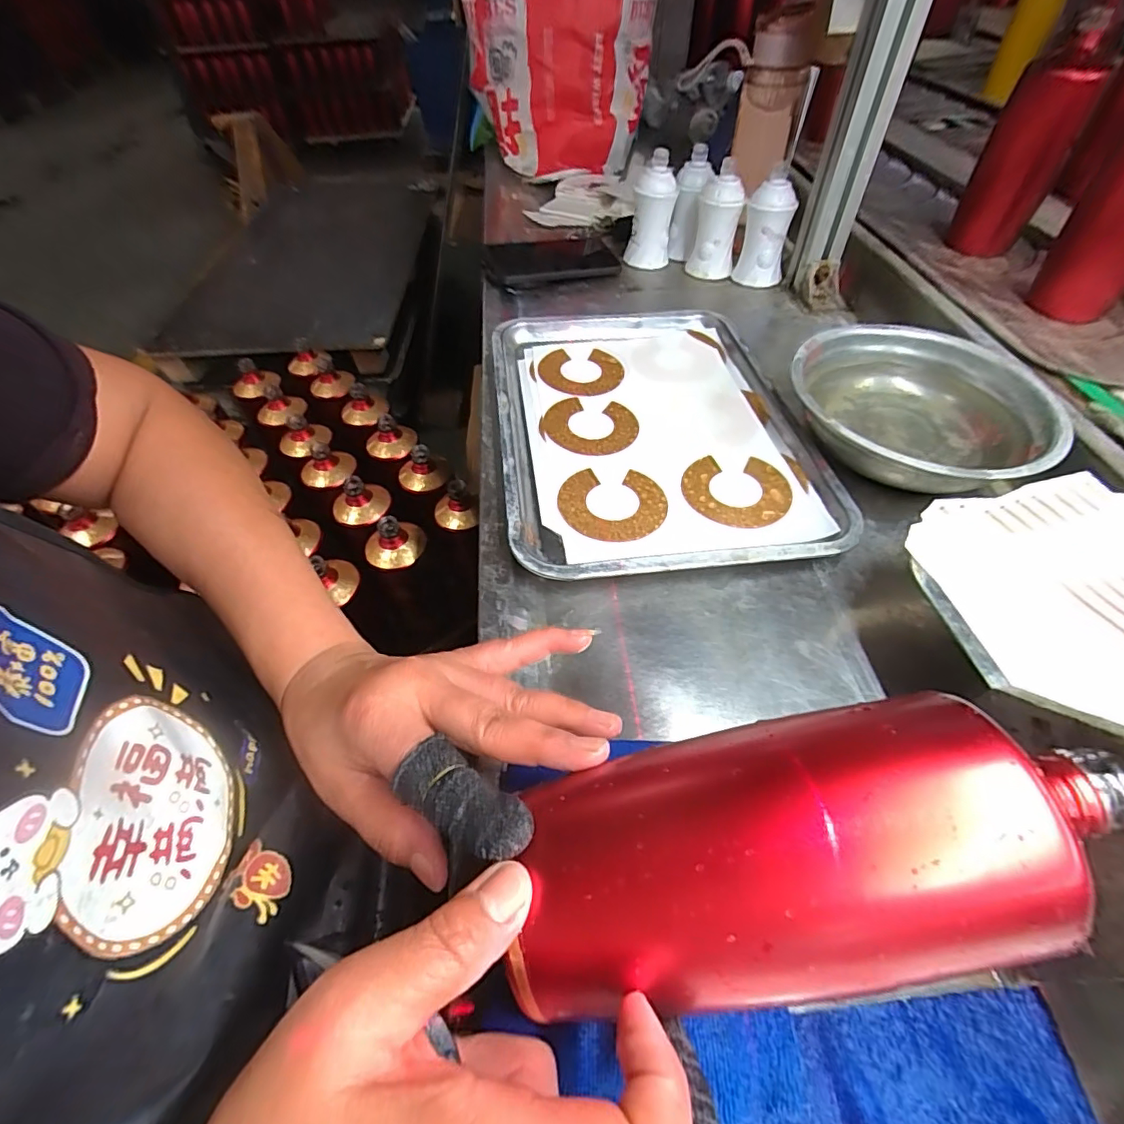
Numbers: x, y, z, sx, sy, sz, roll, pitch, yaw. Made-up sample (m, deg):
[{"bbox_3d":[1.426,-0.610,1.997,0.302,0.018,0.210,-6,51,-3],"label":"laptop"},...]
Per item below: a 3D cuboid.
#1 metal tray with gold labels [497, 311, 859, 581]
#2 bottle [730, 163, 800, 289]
[{"bbox_3d":[0.075,-0.128,0.462,0.254,0.024,0.338,-6,51,-2],"label":"metal tray with gold labels"},{"bbox_3d":[0.243,-0.397,0.630,0.056,0.110,0.059,7,53,10],"label":"bottle"}]

